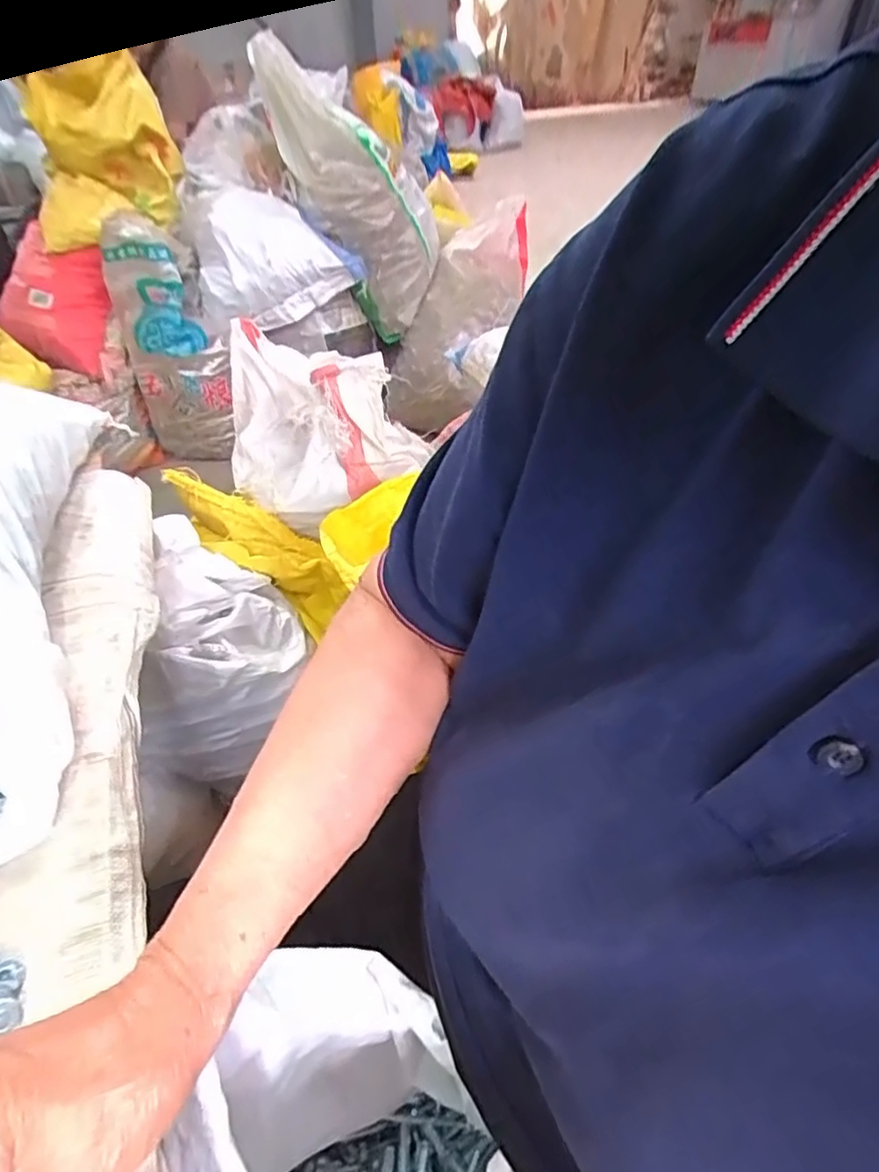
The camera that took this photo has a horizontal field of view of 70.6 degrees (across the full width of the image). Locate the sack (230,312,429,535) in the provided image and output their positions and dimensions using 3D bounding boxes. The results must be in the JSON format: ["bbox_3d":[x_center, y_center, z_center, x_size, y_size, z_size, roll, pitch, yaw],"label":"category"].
[{"bbox_3d":[-0.197,-0.232,0.912,0.272,0.202,0.186,15,45,19],"label":"sack"}]

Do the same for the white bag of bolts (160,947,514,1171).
[{"bbox_3d":[-0.063,0.437,0.475,0.179,0.269,0.195,-26,47,-23],"label":"white bag of bolts"}]

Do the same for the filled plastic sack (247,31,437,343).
[{"bbox_3d":[-0.187,-0.962,1.563,0.253,0.603,0.264,-20,37,23],"label":"filled plastic sack"}]

